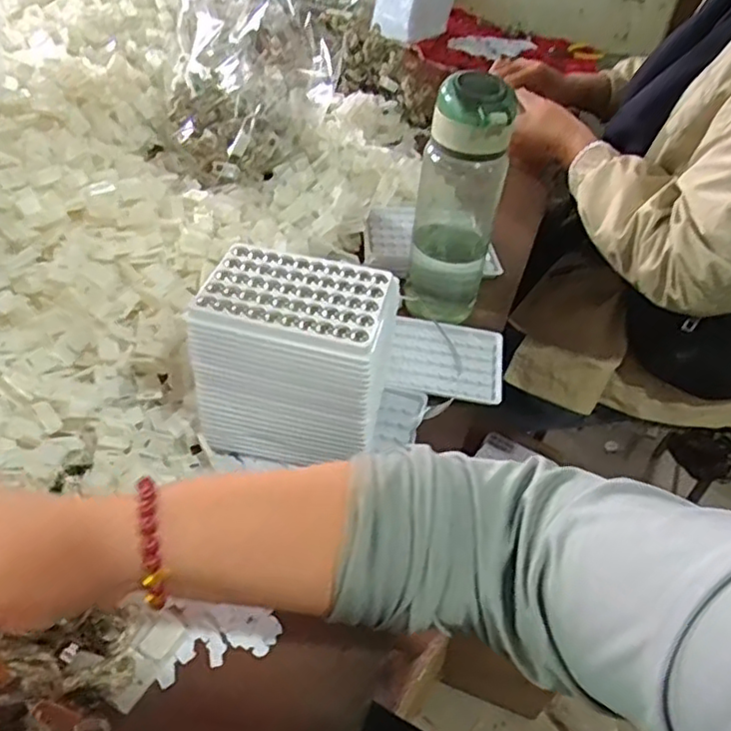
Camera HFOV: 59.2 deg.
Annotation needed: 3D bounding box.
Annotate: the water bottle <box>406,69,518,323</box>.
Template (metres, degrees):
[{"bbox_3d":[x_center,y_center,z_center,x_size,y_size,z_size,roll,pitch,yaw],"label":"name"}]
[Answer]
[{"bbox_3d":[0.083,-0.146,0.568,0.071,0.201,0.063,13,45,6],"label":"water bottle"}]

